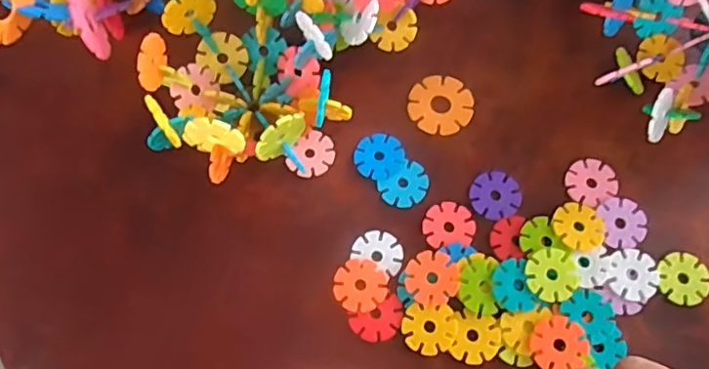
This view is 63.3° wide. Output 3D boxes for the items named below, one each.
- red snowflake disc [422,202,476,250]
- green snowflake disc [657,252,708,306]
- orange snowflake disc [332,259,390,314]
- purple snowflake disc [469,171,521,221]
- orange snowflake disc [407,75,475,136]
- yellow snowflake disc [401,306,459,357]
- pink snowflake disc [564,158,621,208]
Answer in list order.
[{"bbox_3d":[0.059,0.025,0.360,0.032,0.004,0.028,-9,71,-3],"label":"red snowflake disc"},{"bbox_3d":[0.201,0.057,0.351,0.031,0.004,0.030,0,71,0],"label":"green snowflake disc"},{"bbox_3d":[0.004,0.061,0.346,0.031,0.004,0.031,0,71,0],"label":"orange snowflake disc"},{"bbox_3d":[0.090,0.007,0.366,0.031,0.004,0.032,0,71,0],"label":"purple snowflake disc"},{"bbox_3d":[0.058,-0.054,0.389,0.042,0.004,0.042,0,71,0],"label":"orange snowflake disc"},{"bbox_3d":[0.045,0.085,0.336,0.032,0.004,0.028,-1,71,0],"label":"yellow snowflake disc"},{"bbox_3d":[0.152,-0.001,0.368,0.032,0.004,0.033,0,71,0],"label":"pink snowflake disc"}]

